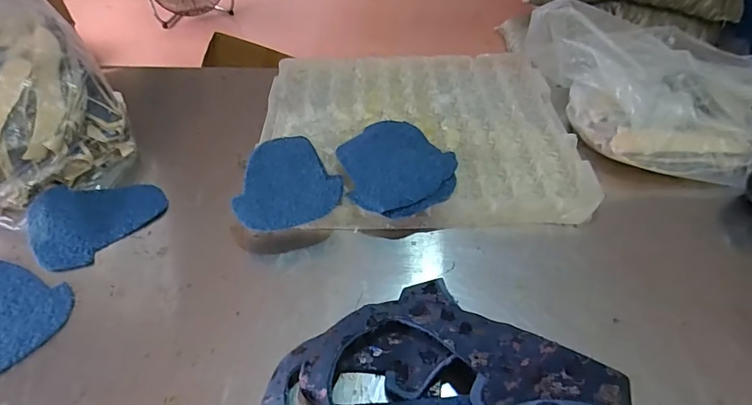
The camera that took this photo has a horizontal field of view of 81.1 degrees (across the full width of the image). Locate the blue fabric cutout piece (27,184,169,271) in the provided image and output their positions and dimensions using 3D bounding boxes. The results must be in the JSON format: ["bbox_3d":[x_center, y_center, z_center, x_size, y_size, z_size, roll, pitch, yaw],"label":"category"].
[{"bbox_3d":[-0.353,0.010,0.551,0.150,0.025,0.113,-34,55,-26],"label":"blue fabric cutout piece"}]

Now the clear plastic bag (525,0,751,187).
[{"bbox_3d":[0.490,-0.172,0.629,0.475,0.101,0.321,-2,47,0],"label":"clear plastic bag"}]

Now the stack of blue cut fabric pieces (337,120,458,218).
[{"bbox_3d":[0.023,-0.051,0.574,0.150,0.013,0.167,-26,50,-25],"label":"stack of blue cut fabric pieces"}]

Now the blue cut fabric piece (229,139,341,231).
[{"bbox_3d":[-0.122,-0.029,0.554,0.128,0.011,0.155,-25,51,-20],"label":"blue cut fabric piece"}]

